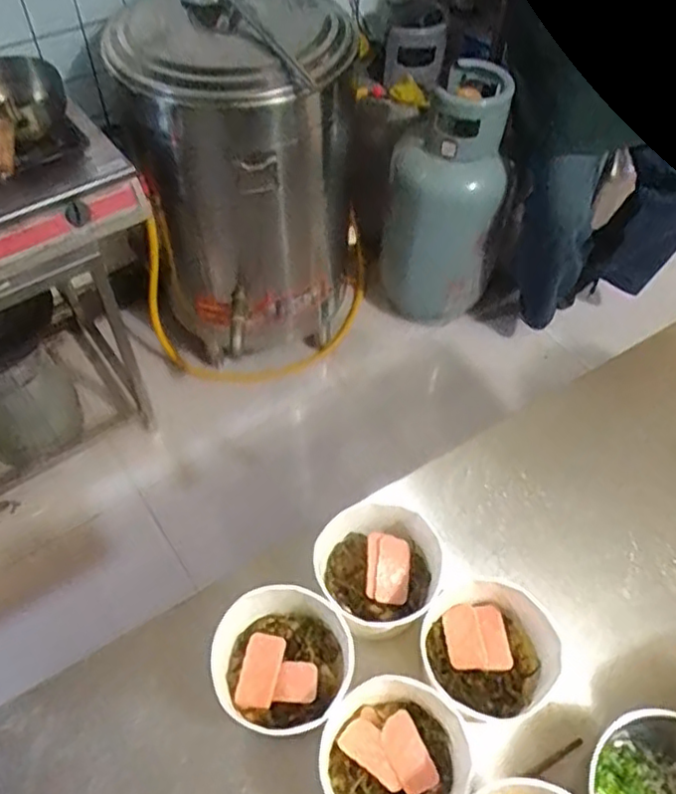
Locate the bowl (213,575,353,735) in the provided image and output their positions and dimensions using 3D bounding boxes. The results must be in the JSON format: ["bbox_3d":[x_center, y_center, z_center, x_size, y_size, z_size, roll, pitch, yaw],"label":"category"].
[{"bbox_3d":[-0.048,0.231,0.577,0.114,0.063,0.116,1,55,-1],"label":"bowl"}]

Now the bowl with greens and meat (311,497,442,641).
[{"bbox_3d":[0.036,0.169,0.645,0.109,0.080,0.116,1,55,-1],"label":"bowl with greens and meat"}]

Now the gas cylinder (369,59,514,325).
[{"bbox_3d":[0.263,-0.497,1.698,0.288,0.606,0.274,10,55,5],"label":"gas cylinder"}]

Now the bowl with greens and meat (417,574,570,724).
[{"bbox_3d":[0.137,0.236,0.601,0.124,0.072,0.112,-33,62,-22],"label":"bowl with greens and meat"}]

